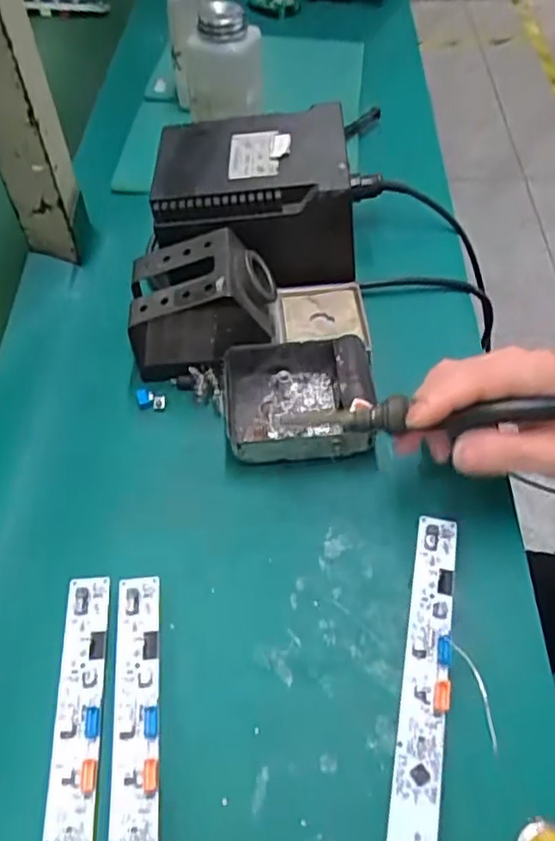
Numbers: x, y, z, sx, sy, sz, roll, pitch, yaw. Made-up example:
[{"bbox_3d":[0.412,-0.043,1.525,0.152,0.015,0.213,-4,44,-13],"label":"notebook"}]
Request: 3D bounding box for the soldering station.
[{"bbox_3d":[-0.018,-0.163,0.494,0.139,0.089,0.119,-5,52,-1],"label":"soldering station"}]

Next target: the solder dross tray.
[{"bbox_3d":[0.013,-0.015,0.424,0.095,0.037,0.084,-8,53,-3],"label":"solder dross tray"}]

